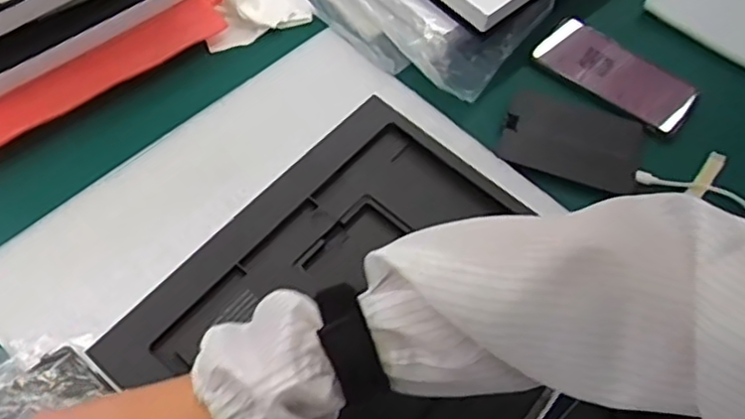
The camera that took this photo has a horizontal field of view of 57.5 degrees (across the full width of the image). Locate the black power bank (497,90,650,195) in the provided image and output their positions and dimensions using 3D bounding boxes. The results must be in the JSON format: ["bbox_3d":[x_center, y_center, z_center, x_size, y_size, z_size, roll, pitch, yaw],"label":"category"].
[{"bbox_3d":[0.178,-0.062,0.599,0.120,0.011,0.086,18,60,6],"label":"black power bank"}]

